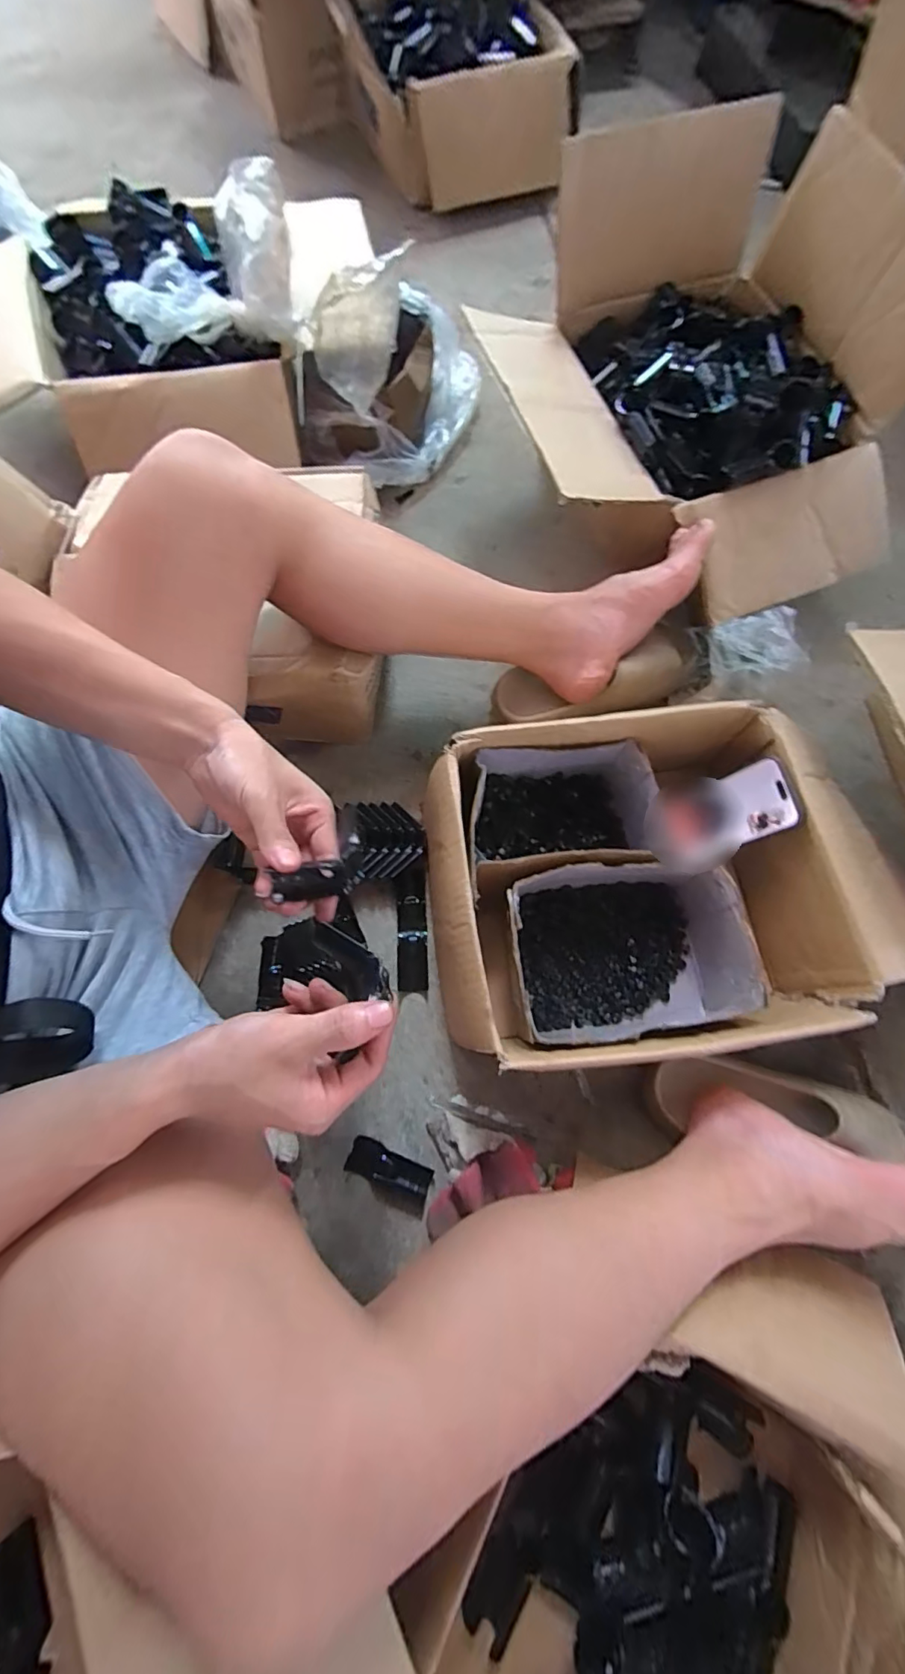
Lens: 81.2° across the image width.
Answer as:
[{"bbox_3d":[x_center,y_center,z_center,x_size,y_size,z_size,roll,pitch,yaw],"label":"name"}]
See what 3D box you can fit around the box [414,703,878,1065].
[{"bbox_3d":[0.175,0.044,0.526,0.376,0.133,0.308,-7,73,-3],"label":"box"}]

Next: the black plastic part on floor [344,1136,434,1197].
[{"bbox_3d":[-0.060,0.318,0.507,0.081,0.009,0.031,18,74,5],"label":"black plastic part on floor"}]

